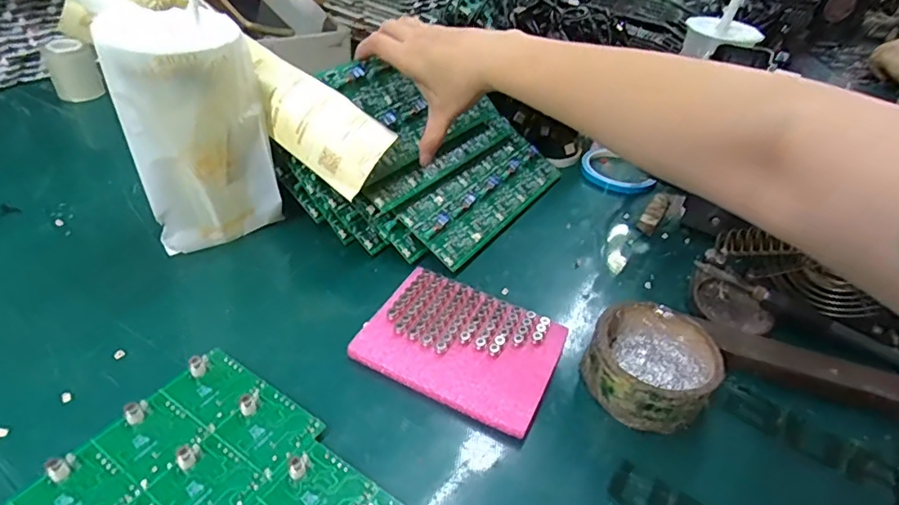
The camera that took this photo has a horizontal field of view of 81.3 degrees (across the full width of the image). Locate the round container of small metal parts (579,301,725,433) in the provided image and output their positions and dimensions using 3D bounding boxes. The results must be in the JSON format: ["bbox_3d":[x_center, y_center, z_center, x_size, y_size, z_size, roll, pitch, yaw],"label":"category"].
[{"bbox_3d":[0.149,0.083,0.391,0.085,0.045,0.085,3,39,-3],"label":"round container of small metal parts"}]

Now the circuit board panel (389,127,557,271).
[{"bbox_3d":[0.037,-0.060,0.551,0.080,0.012,0.212,49,50,4],"label":"circuit board panel"}]

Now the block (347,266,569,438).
[{"bbox_3d":[0.009,0.070,0.411,0.142,0.018,0.107,20,41,16],"label":"block"}]

